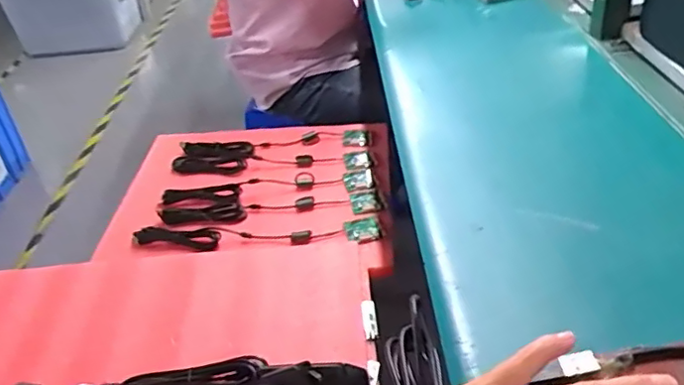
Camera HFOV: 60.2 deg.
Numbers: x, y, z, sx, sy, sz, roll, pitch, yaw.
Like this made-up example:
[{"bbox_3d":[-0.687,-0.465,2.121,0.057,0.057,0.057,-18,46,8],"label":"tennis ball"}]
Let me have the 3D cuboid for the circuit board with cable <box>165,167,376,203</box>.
[{"bbox_3d":[-0.130,-0.010,1.081,0.379,0.034,0.067,-8,36,-2],"label":"circuit board with cable"}]

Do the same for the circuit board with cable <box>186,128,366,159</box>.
[{"bbox_3d":[-0.132,-0.099,1.200,0.382,0.030,0.078,-8,36,-1],"label":"circuit board with cable"}]

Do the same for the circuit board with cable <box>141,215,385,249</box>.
[{"bbox_3d":[-0.141,0.065,0.977,0.402,0.026,0.069,-3,36,6],"label":"circuit board with cable"}]

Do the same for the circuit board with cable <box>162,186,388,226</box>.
[{"bbox_3d":[-0.121,0.029,1.023,0.379,0.025,0.074,-8,36,-1],"label":"circuit board with cable"}]

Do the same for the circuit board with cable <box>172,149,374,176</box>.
[{"bbox_3d":[-0.138,-0.055,1.150,0.383,0.030,0.075,-5,36,3],"label":"circuit board with cable"}]

